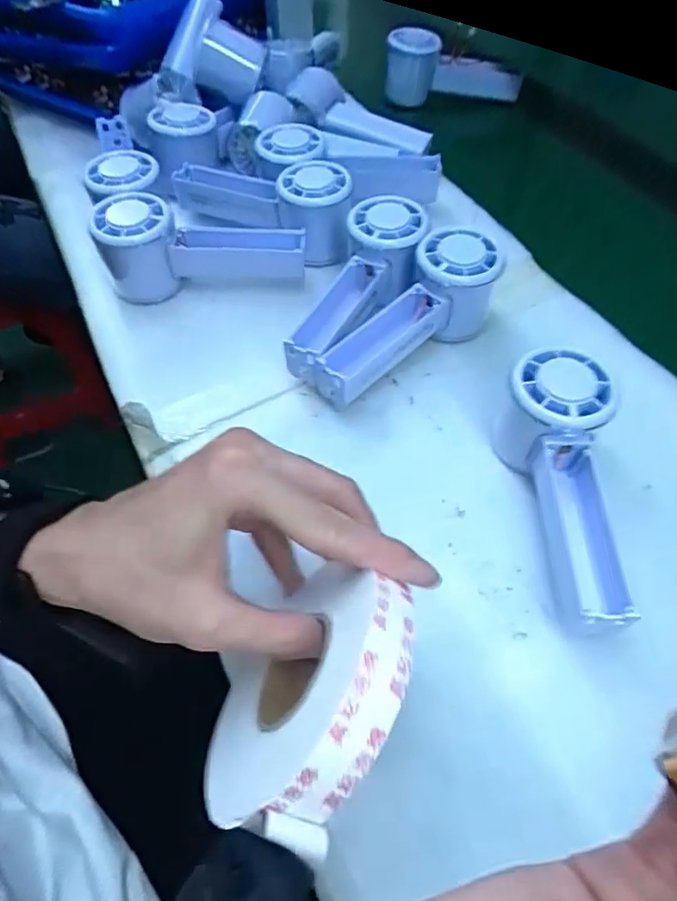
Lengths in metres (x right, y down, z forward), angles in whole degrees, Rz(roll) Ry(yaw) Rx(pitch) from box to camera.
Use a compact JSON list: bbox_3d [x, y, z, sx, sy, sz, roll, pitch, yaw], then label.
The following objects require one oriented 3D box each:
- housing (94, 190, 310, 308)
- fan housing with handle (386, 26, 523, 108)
[{"bbox_3d":[-0.099,-0.149,0.403,0.145,0.063,0.046,0,56,1],"label":"housing"},{"bbox_3d":[0.128,-0.410,0.590,0.150,0.075,0.063,4,55,1],"label":"fan housing with handle"}]

